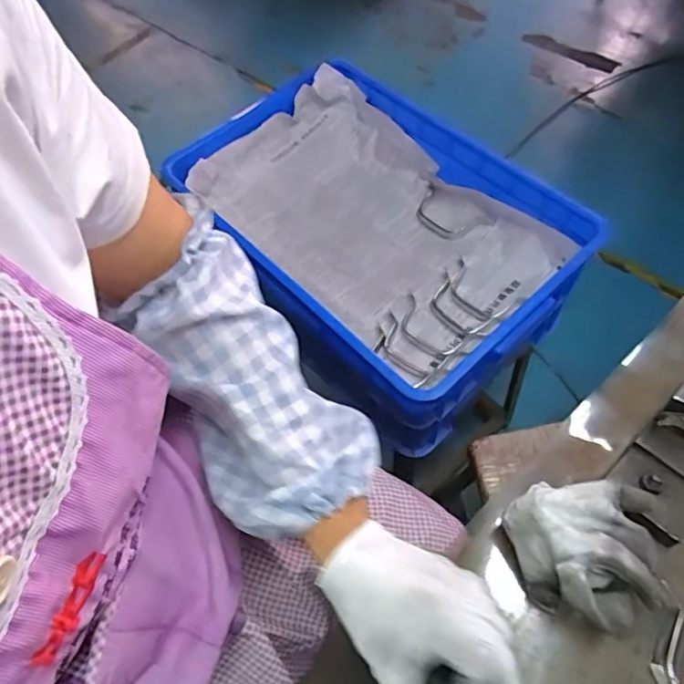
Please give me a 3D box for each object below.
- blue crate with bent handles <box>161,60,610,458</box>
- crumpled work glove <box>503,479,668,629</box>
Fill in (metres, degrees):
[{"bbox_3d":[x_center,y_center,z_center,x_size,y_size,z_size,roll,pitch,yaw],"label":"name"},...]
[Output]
[{"bbox_3d":[0.038,-0.145,0.824,0.348,0.178,0.527,-41,65,-19],"label":"blue crate with bent handles"},{"bbox_3d":[0.165,0.147,0.387,0.090,0.067,0.085,-2,59,3],"label":"crumpled work glove"}]

